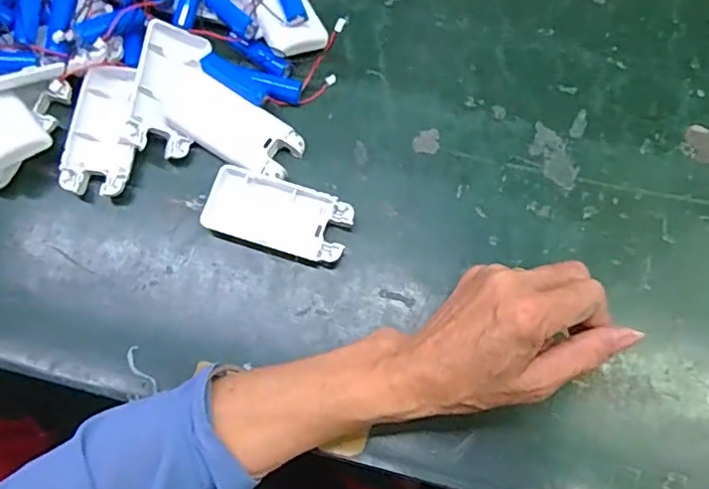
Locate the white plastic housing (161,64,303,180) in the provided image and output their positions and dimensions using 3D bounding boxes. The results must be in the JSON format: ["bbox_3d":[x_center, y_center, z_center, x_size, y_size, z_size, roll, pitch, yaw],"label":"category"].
[{"bbox_3d":[-0.086,-0.082,0.413,0.099,0.015,0.044,32,76,8],"label":"white plastic housing"}]

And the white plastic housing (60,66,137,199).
[{"bbox_3d":[-0.174,-0.079,0.412,0.041,0.020,0.095,1,74,0],"label":"white plastic housing"}]

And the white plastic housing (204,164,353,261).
[{"bbox_3d":[-0.050,-0.019,0.394,0.094,0.015,0.046,16,74,4],"label":"white plastic housing"}]

